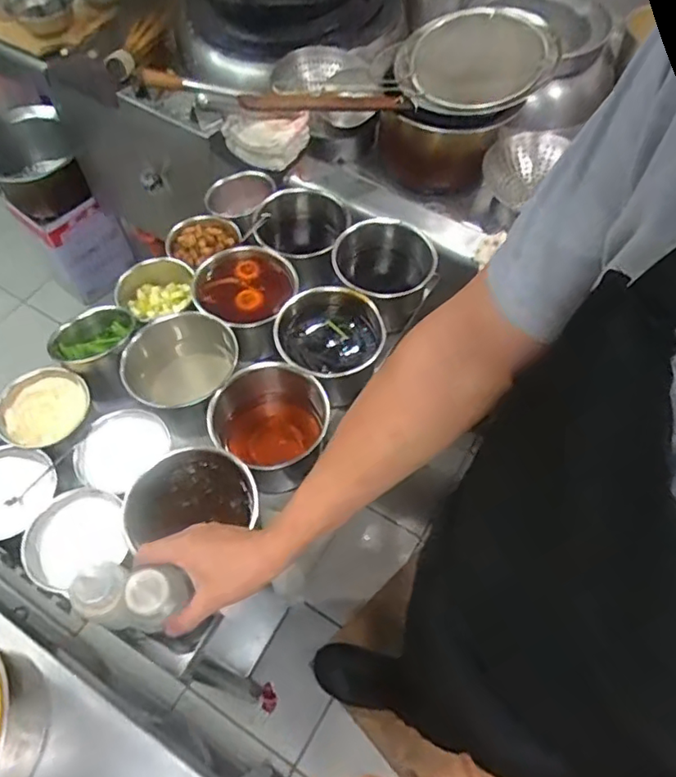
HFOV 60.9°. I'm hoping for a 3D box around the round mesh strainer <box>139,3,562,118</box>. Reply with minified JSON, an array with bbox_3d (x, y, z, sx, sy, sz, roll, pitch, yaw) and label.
[{"bbox_3d":[0.115,-0.553,0.976,0.566,0.100,0.198,-17,60,-12],"label":"round mesh strainer"}]

